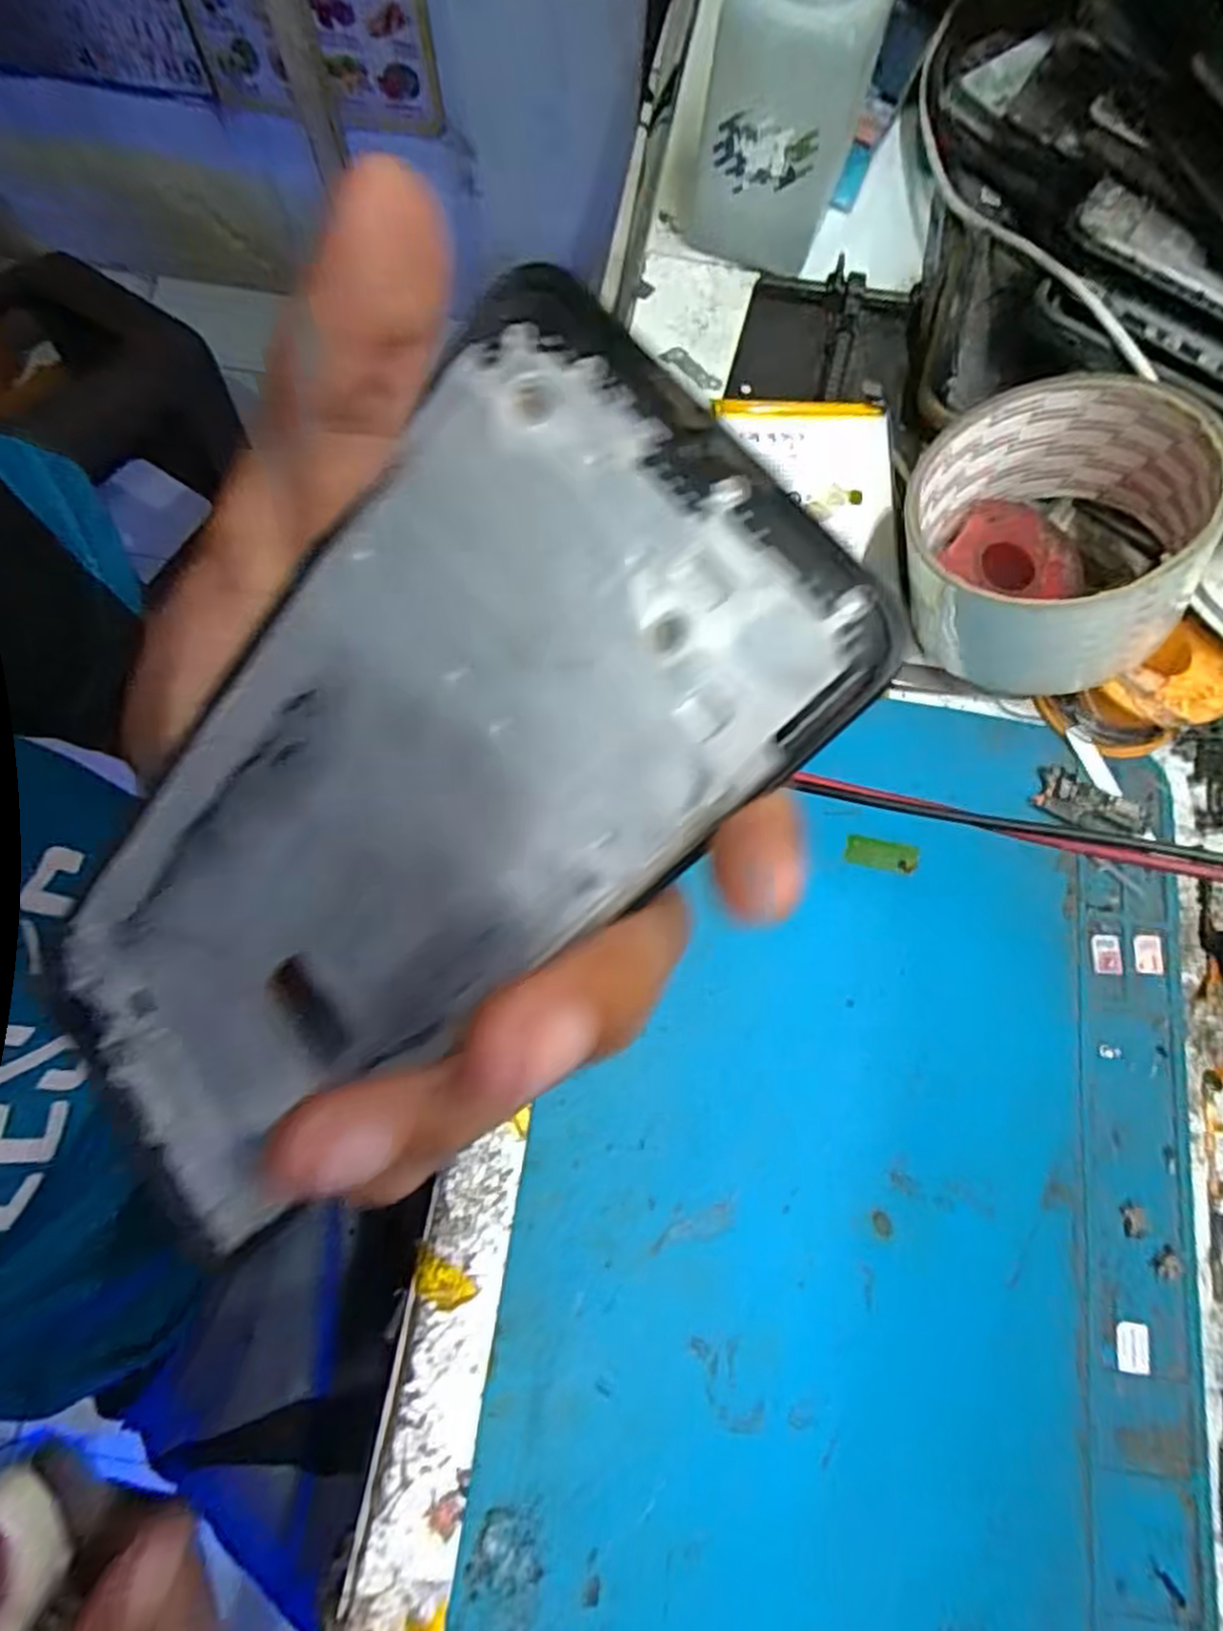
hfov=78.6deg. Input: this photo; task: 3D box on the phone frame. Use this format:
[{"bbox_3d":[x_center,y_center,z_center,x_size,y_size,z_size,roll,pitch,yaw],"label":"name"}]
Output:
[{"bbox_3d":[-0.041,0.002,0.116,0.155,0.004,0.070,-38,78,22],"label":"phone frame"}]

